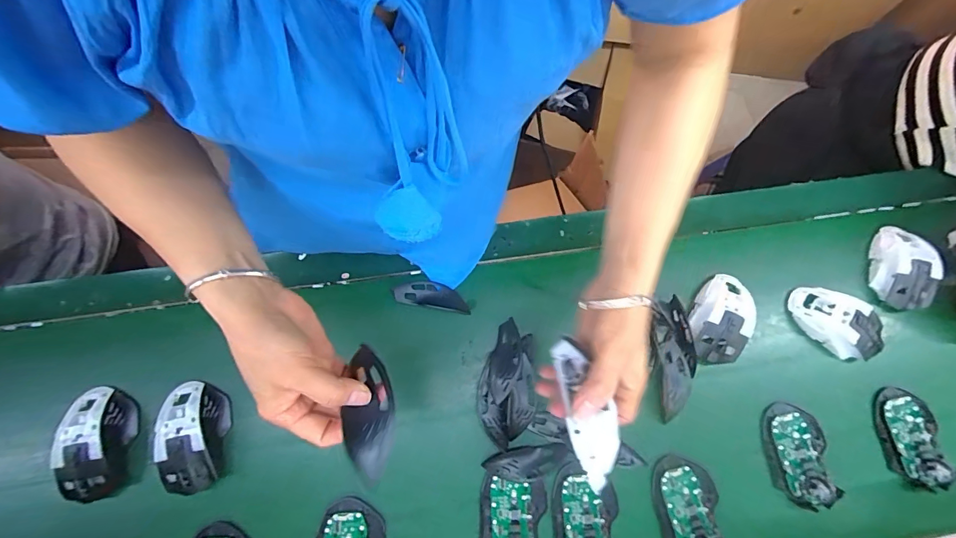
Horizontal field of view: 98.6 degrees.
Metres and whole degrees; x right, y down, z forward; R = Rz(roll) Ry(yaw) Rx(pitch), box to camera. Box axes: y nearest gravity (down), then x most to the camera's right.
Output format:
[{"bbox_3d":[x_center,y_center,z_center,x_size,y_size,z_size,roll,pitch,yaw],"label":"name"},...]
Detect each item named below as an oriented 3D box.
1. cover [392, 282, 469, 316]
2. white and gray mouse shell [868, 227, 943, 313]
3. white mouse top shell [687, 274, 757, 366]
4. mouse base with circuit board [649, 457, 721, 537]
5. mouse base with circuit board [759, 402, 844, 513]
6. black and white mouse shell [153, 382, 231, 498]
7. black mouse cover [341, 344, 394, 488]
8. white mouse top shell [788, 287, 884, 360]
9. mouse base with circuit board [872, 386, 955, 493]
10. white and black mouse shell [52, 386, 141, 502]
[{"bbox_3d":[-0.057,0.034,0.523,0.095,0.014,0.032,11,73,0],"label":"cover"},{"bbox_3d":[0.573,-0.004,0.555,0.068,0.030,0.112,19,73,3],"label":"white and gray mouse shell"},{"bbox_3d":[0.305,0.062,0.523,0.069,0.036,0.119,19,73,3],"label":"white mouse top shell"},{"bbox_3d":[0.243,0.280,0.471,0.074,0.018,0.112,-3,73,-4],"label":"mouse base with circuit board"},{"bbox_3d":[0.379,0.219,0.486,0.069,0.017,0.113,-3,73,-4],"label":"mouse base with circuit board"},{"bbox_3d":[-0.320,0.188,0.466,0.063,0.044,0.116,-11,74,-6],"label":"black and white mouse shell"},{"bbox_3d":[-0.077,0.099,0.294,0.033,0.016,0.094,-10,55,-4],"label":"black mouse cover"},{"bbox_3d":[0.462,0.068,0.527,0.111,0.035,0.062,41,75,9],"label":"white mouse top shell"},{"bbox_3d":[0.532,0.206,0.500,0.064,0.023,0.114,3,73,-2],"label":"mouse base with circuit board"},{"bbox_3d":[-0.424,0.191,0.452,0.060,0.034,0.116,-8,74,-6],"label":"white and black mouse shell"}]

